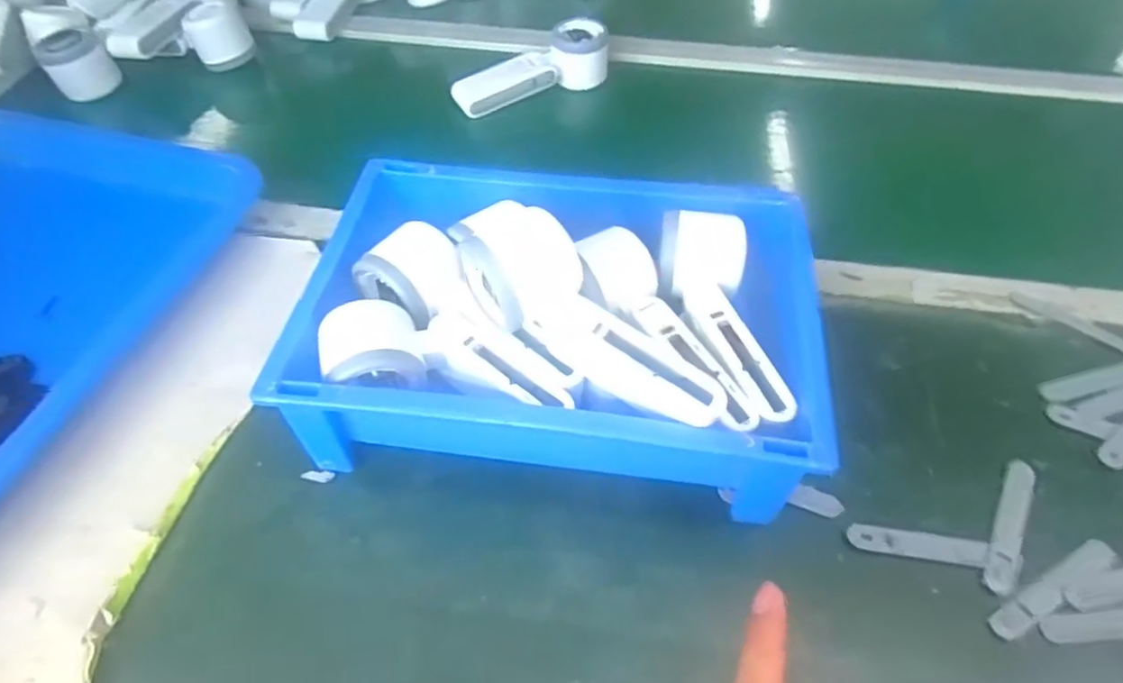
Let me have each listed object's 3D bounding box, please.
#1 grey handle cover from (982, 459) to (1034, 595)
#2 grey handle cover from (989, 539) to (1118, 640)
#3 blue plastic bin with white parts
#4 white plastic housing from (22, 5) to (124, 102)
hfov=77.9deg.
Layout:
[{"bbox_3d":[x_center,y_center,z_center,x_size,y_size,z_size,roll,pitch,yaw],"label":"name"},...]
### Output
[{"bbox_3d":[0.263,0.105,0.405,0.015,0.004,0.095,26,54,20],"label":"grey handle cover"},{"bbox_3d":[0.272,0.134,0.381,0.093,0.004,0.015,-23,53,-19],"label":"grey handle cover"},{"bbox_3d":[0.002,-0.018,0.439,0.301,0.108,0.225,6,49,5],"label":"blue plastic bin with white parts"},{"bbox_3d":[-0.491,-0.291,0.694,0.062,0.055,0.085,-32,57,-25],"label":"white plastic housing"}]

